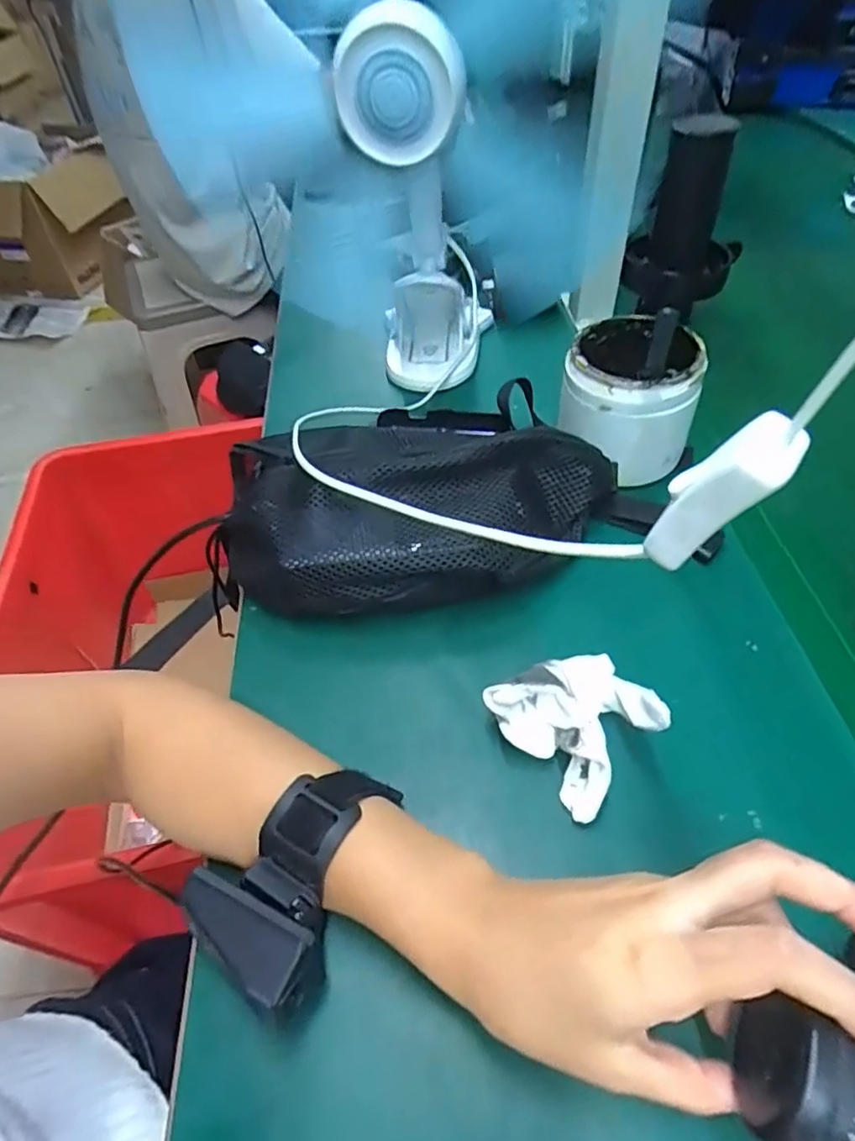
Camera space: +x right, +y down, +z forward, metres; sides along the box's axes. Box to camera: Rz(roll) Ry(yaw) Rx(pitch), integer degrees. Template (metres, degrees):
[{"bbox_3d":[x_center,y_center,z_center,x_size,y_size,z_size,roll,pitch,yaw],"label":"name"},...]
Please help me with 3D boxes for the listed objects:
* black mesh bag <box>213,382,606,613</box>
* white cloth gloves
[{"bbox_3d":[-0.011,-0.040,0.419,0.267,0.078,0.136,-3,49,4],"label":"black mesh bag"},{"bbox_3d":[0.081,0.083,0.337,0.070,0.050,0.076,-29,52,-17],"label":"white cloth gloves"}]

